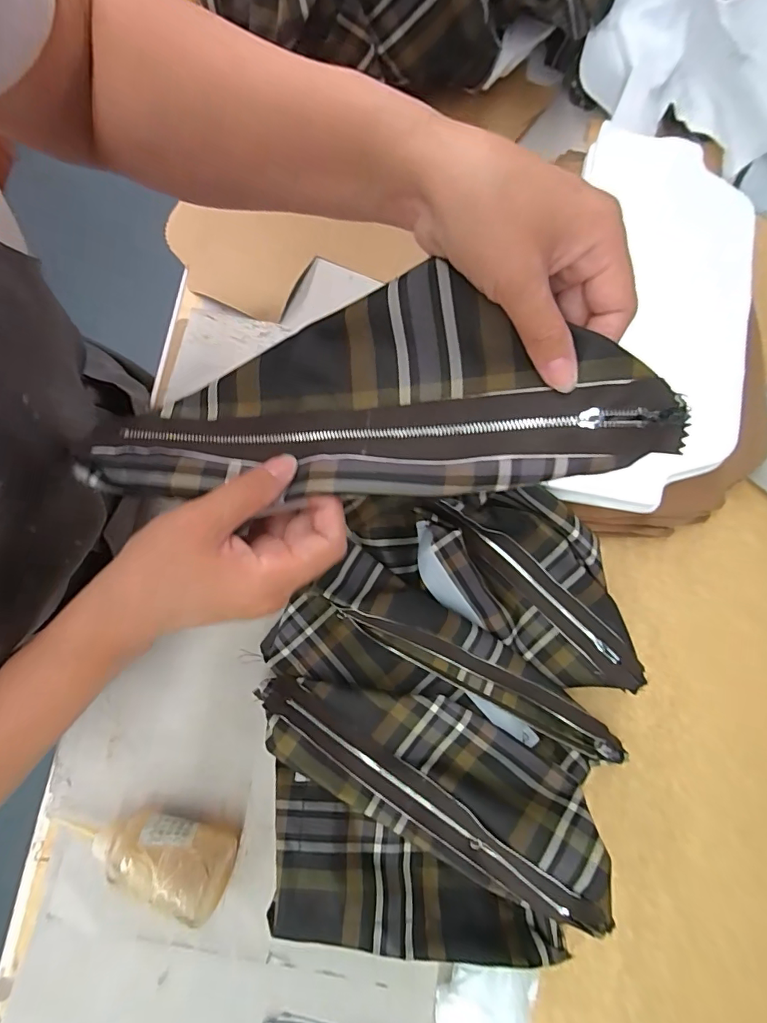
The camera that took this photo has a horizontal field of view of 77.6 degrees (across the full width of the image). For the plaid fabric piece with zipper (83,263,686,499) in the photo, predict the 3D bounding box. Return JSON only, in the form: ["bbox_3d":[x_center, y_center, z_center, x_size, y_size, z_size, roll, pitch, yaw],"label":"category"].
[{"bbox_3d":[-0.006,-0.062,0.250,0.296,0.033,0.111,-1,80,9],"label":"plaid fabric piece with zipper"}]

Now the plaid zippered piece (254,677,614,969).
[{"bbox_3d":[0.029,0.264,0.407,0.276,0.079,0.195,5,80,2],"label":"plaid zippered piece"}]

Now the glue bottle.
[{"bbox_3d":[-0.204,0.290,0.416,0.151,0.056,0.049,22,81,4],"label":"glue bottle"}]

